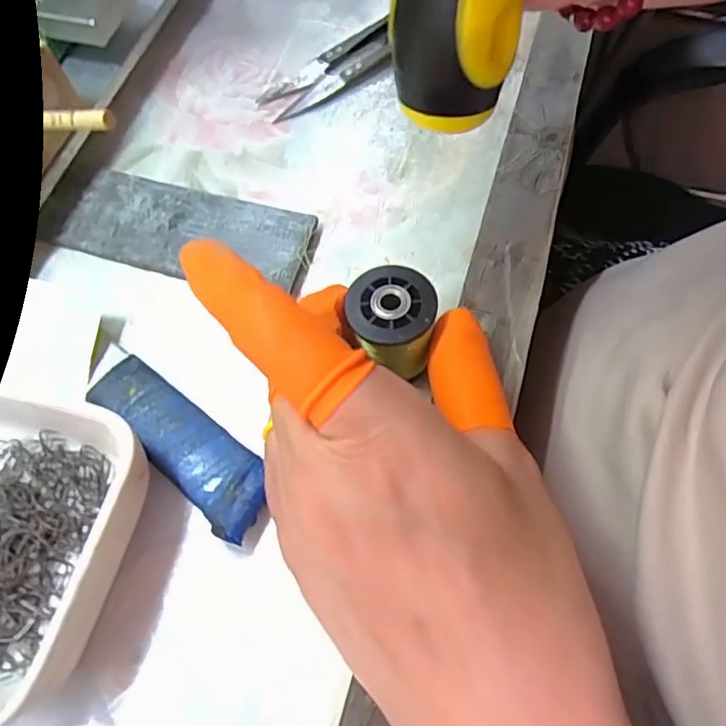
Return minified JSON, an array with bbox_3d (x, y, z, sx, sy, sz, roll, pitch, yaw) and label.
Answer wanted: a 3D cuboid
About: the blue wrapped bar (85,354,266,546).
[{"bbox_3d":[-0.058,0.024,0.181,0.071,0.009,0.022,36,72,17],"label":"blue wrapped bar"}]

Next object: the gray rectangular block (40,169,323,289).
[{"bbox_3d":[-0.069,-0.051,0.219,0.100,0.006,0.038,14,67,9],"label":"gray rectangular block"}]

